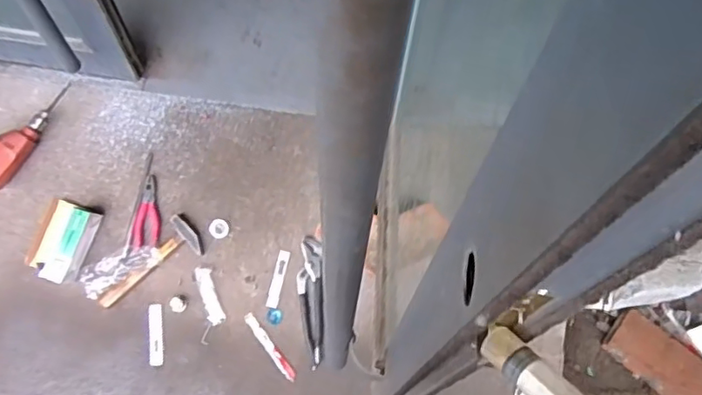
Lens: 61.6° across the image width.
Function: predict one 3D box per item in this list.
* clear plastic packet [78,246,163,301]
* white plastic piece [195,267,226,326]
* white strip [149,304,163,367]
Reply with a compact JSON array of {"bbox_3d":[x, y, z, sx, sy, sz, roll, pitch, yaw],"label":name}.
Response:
[{"bbox_3d":[-0.467,0.143,1.197,0.164,0.032,0.069,-26,70,0],"label":"clear plastic packet"},{"bbox_3d":[-0.291,0.203,1.212,0.033,0.006,0.121,-19,86,-11],"label":"white plastic piece"},{"bbox_3d":[-0.396,0.280,1.197,0.026,0.009,0.123,-3,83,-4],"label":"white strip"}]

